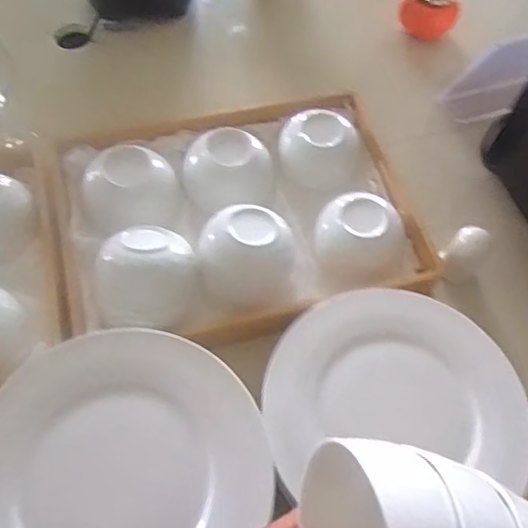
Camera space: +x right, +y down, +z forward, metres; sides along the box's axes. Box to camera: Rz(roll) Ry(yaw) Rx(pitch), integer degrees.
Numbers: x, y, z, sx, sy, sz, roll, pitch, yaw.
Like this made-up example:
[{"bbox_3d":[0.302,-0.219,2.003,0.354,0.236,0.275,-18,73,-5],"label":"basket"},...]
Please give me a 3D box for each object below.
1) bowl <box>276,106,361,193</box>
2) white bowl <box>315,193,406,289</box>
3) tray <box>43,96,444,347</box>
[{"bbox_3d":[0.071,-0.154,0.727,0.103,0.054,0.120,14,59,5],"label":"bowl"},{"bbox_3d":[0.115,-0.036,0.662,0.108,0.073,0.107,2,59,-3],"label":"white bowl"},{"bbox_3d":[-0.034,-0.072,0.658,0.409,0.085,0.302,-14,61,-12],"label":"tray"}]

